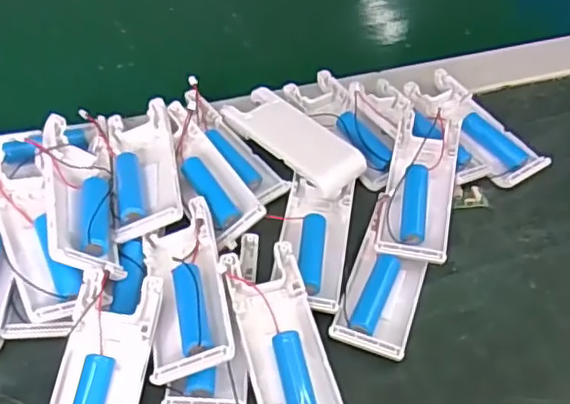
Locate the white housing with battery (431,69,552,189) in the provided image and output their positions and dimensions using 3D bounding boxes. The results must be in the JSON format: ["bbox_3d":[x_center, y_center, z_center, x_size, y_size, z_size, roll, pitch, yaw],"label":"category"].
[{"bbox_3d":[0.131,-0.051,0.439,0.039,0.016,0.101,-25,56,-23],"label":"white housing with battery"}]

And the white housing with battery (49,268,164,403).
[{"bbox_3d":[-0.086,0.086,0.294,0.039,0.019,0.104,8,63,2],"label":"white housing with battery"}]

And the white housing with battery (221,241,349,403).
[{"bbox_3d":[0.001,0.071,0.314,0.042,0.024,0.101,-12,52,-14],"label":"white housing with battery"}]

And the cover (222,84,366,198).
[{"bbox_3d":[0.004,-0.043,0.416,0.037,0.015,0.100,-34,60,-28],"label":"cover"}]

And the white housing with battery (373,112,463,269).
[{"bbox_3d":[0.082,-0.010,0.382,0.039,0.030,0.104,13,50,6],"label":"white housing with battery"}]

